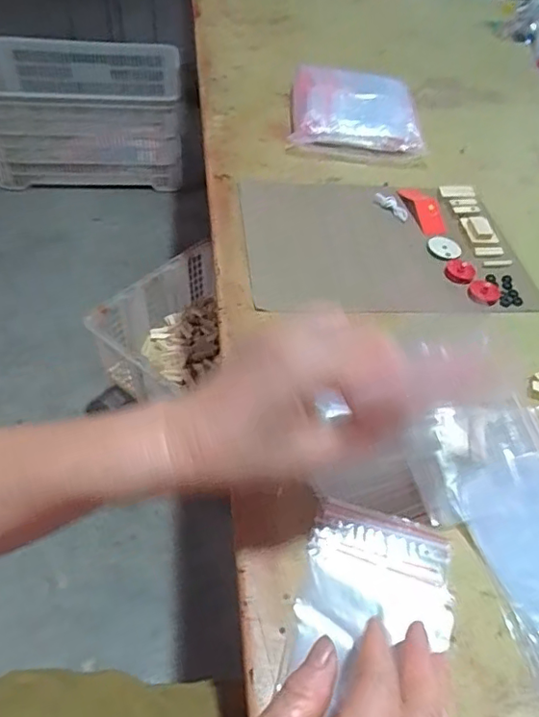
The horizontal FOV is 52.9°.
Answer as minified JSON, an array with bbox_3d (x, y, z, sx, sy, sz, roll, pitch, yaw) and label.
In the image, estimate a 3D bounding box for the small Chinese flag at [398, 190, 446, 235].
[{"bbox_3d":[0.173,-0.168,0.605,0.027,0.013,0.091,-3,49,-9],"label":"small Chinese flag"}]

